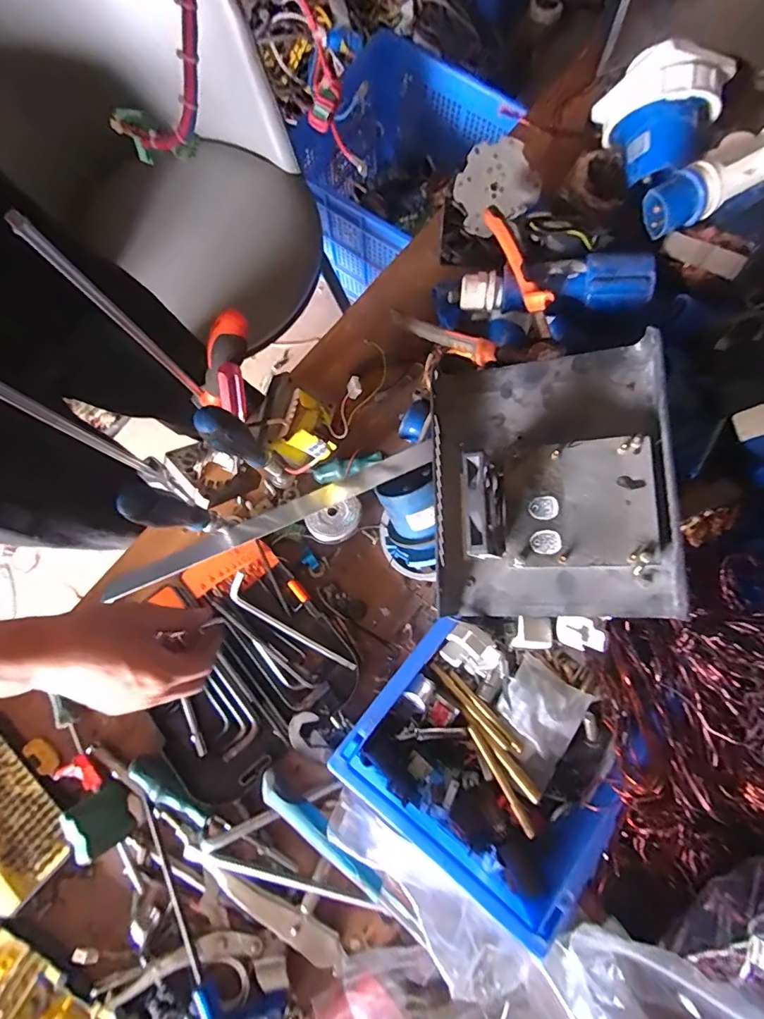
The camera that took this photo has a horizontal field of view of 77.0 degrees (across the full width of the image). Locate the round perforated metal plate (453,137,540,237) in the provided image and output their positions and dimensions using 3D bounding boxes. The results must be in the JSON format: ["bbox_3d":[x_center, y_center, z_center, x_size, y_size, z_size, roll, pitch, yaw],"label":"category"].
[{"bbox_3d":[0.127,-0.371,0.554,0.082,0.089,0.012,54,42,-25],"label":"round perforated metal plate"}]

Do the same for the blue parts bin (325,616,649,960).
[{"bbox_3d":[0.092,0.215,0.419,0.213,0.067,0.188,37,82,6],"label":"blue parts bin"}]

